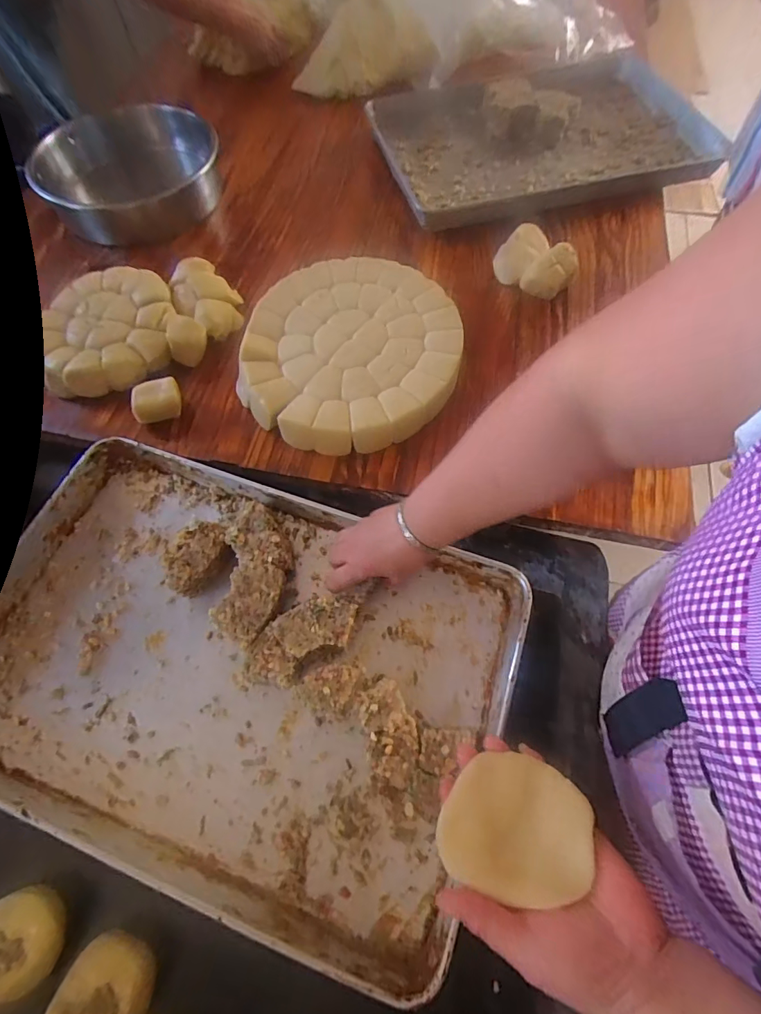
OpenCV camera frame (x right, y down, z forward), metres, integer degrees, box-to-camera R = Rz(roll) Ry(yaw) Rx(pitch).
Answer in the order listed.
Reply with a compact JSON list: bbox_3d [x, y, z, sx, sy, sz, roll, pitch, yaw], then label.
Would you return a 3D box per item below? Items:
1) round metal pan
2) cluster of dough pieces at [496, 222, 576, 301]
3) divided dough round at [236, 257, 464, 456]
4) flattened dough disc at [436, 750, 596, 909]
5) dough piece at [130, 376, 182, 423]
[{"bbox_3d":[-0.464,-0.635,0.853,0.291,0.099,0.325,-6,65,-2],"label":"round metal pan"},{"bbox_3d":[0.246,-0.399,0.728,0.113,0.045,0.147,-28,67,-11],"label":"cluster of dough pieces"},{"bbox_3d":[-0.041,-0.220,0.651,0.290,0.059,0.313,-1,66,2],"label":"divided dough round"},{"bbox_3d":[0.096,0.225,0.323,0.098,0.005,0.085,10,46,17],"label":"flattened dough disc"},{"bbox_3d":[-0.307,-0.145,0.626,0.063,0.048,0.051,-13,65,-5],"label":"dough piece"}]

